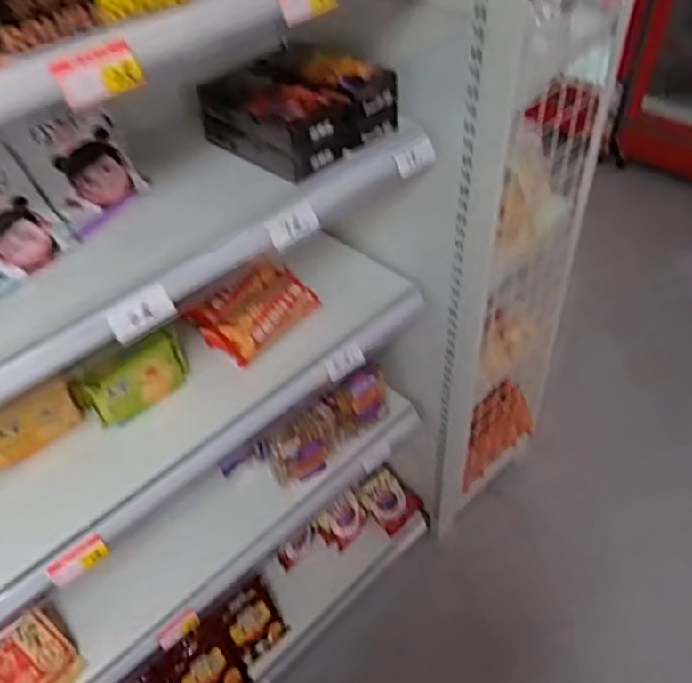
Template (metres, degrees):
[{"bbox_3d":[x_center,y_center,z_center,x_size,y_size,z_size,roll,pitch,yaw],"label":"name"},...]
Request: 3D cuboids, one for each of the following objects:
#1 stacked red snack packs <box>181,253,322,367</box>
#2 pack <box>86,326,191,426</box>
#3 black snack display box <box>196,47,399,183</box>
[{"bbox_3d":[-0.142,-0.052,1.000,0.181,0.065,0.130,-36,52,-29],"label":"stacked red snack packs"},{"bbox_3d":[-0.288,0.051,0.911,0.140,0.092,0.036,-32,51,-26],"label":"pack"},{"bbox_3d":[-0.064,-0.312,0.859,0.187,0.078,0.198,-36,52,-29],"label":"black snack display box"}]

